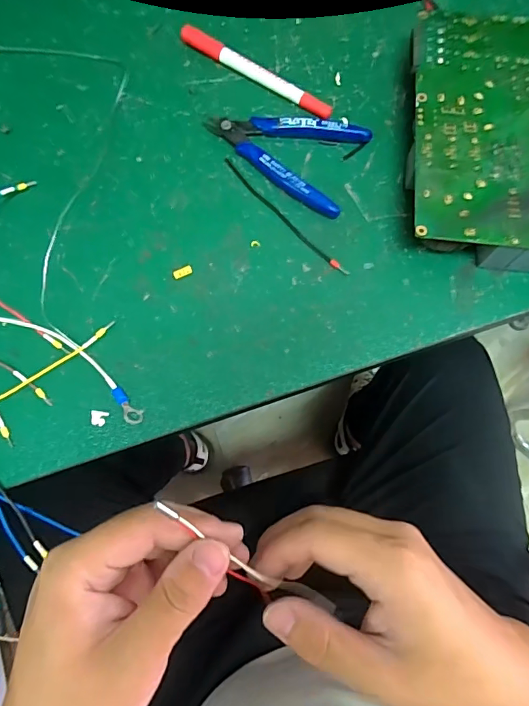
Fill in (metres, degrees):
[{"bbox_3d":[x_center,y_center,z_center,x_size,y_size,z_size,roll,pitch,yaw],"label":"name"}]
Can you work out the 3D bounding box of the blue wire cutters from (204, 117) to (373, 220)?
[{"bbox_3d":[0.012,-0.153,0.345,0.116,0.015,0.077,20,75,4],"label":"blue wire cutters"}]

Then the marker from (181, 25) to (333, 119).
[{"bbox_3d":[-0.006,-0.222,0.361,0.135,0.011,0.016,33,76,7],"label":"marker"}]

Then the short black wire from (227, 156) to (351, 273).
[{"bbox_3d":[0.014,-0.100,0.336,0.007,0.004,0.128,-42,80,-12],"label":"short black wire"}]

